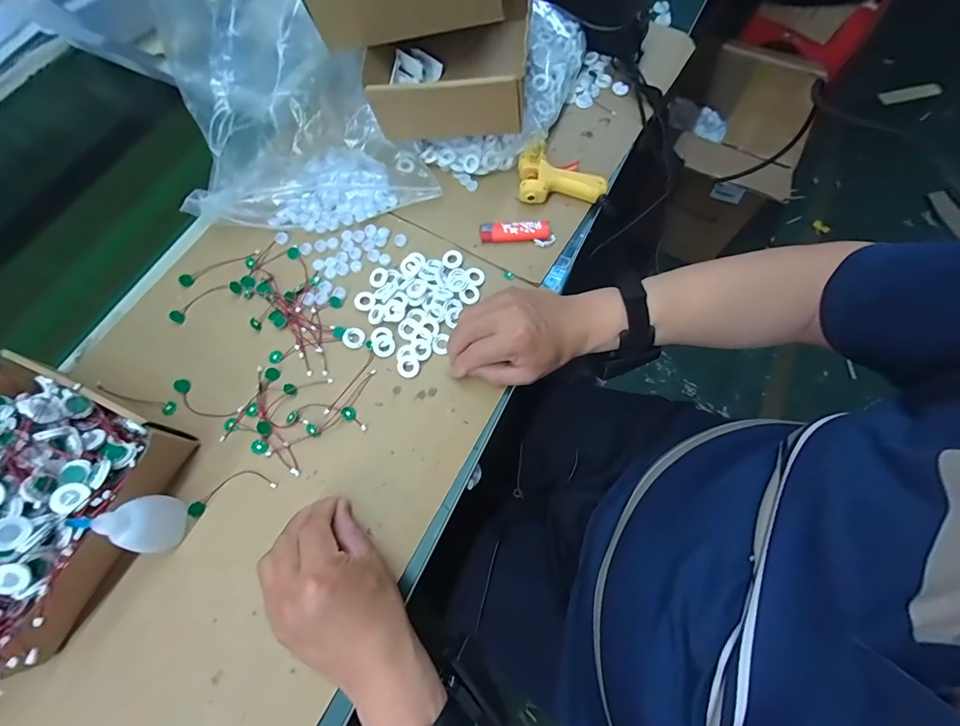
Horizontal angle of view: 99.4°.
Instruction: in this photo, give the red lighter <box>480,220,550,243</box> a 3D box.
[{"bbox_3d":[0.041,-0.157,0.482,0.082,0.010,0.027,-3,71,-1],"label":"red lighter"}]

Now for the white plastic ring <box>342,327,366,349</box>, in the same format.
[{"bbox_3d":[-0.137,-0.028,0.441,0.024,0.004,0.023,0,71,1],"label":"white plastic ring"}]

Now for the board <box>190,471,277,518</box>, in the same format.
[{"bbox_3d":[-0.235,0.119,0.386,0.077,0.008,0.026,-20,72,-6],"label":"board"}]

